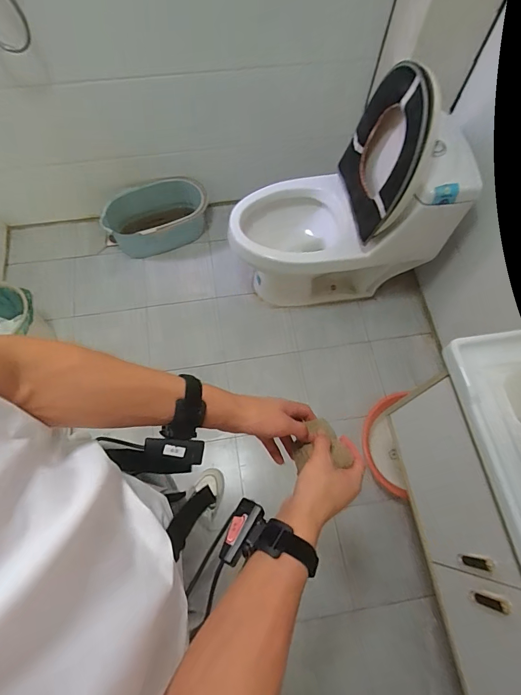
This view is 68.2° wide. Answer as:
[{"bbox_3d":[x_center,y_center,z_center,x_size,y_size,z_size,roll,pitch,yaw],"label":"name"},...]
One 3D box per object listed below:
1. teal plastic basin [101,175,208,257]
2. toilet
[{"bbox_3d":[-0.472,-0.571,1.727,0.487,0.163,0.275,-12,69,-5],"label":"teal plastic basin"},{"bbox_3d":[0.263,-0.463,1.367,0.709,0.811,0.367,0,69,-1],"label":"toilet"}]

